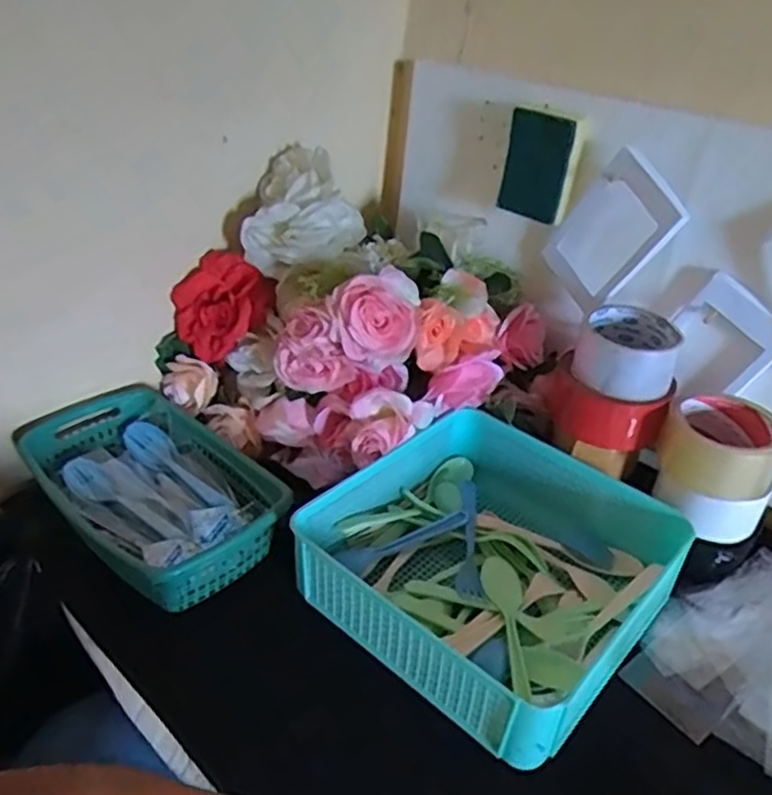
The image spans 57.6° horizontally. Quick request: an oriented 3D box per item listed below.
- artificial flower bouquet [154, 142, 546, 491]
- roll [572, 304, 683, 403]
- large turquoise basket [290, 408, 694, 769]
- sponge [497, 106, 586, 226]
[{"bbox_3d":[-0.035,-0.081,0.713,0.290,0.239,0.251,28,39,31],"label":"artificial flower bouquet"},{"bbox_3d":[0.219,-0.043,0.639,0.084,0.048,0.102,15,34,14],"label":"roll"},{"bbox_3d":[0.092,0.137,0.599,0.247,0.085,0.261,29,39,32],"label":"large turquoise basket"},{"bbox_3d":[0.151,-0.229,0.694,0.069,0.097,0.027,24,37,27],"label":"sponge"}]

